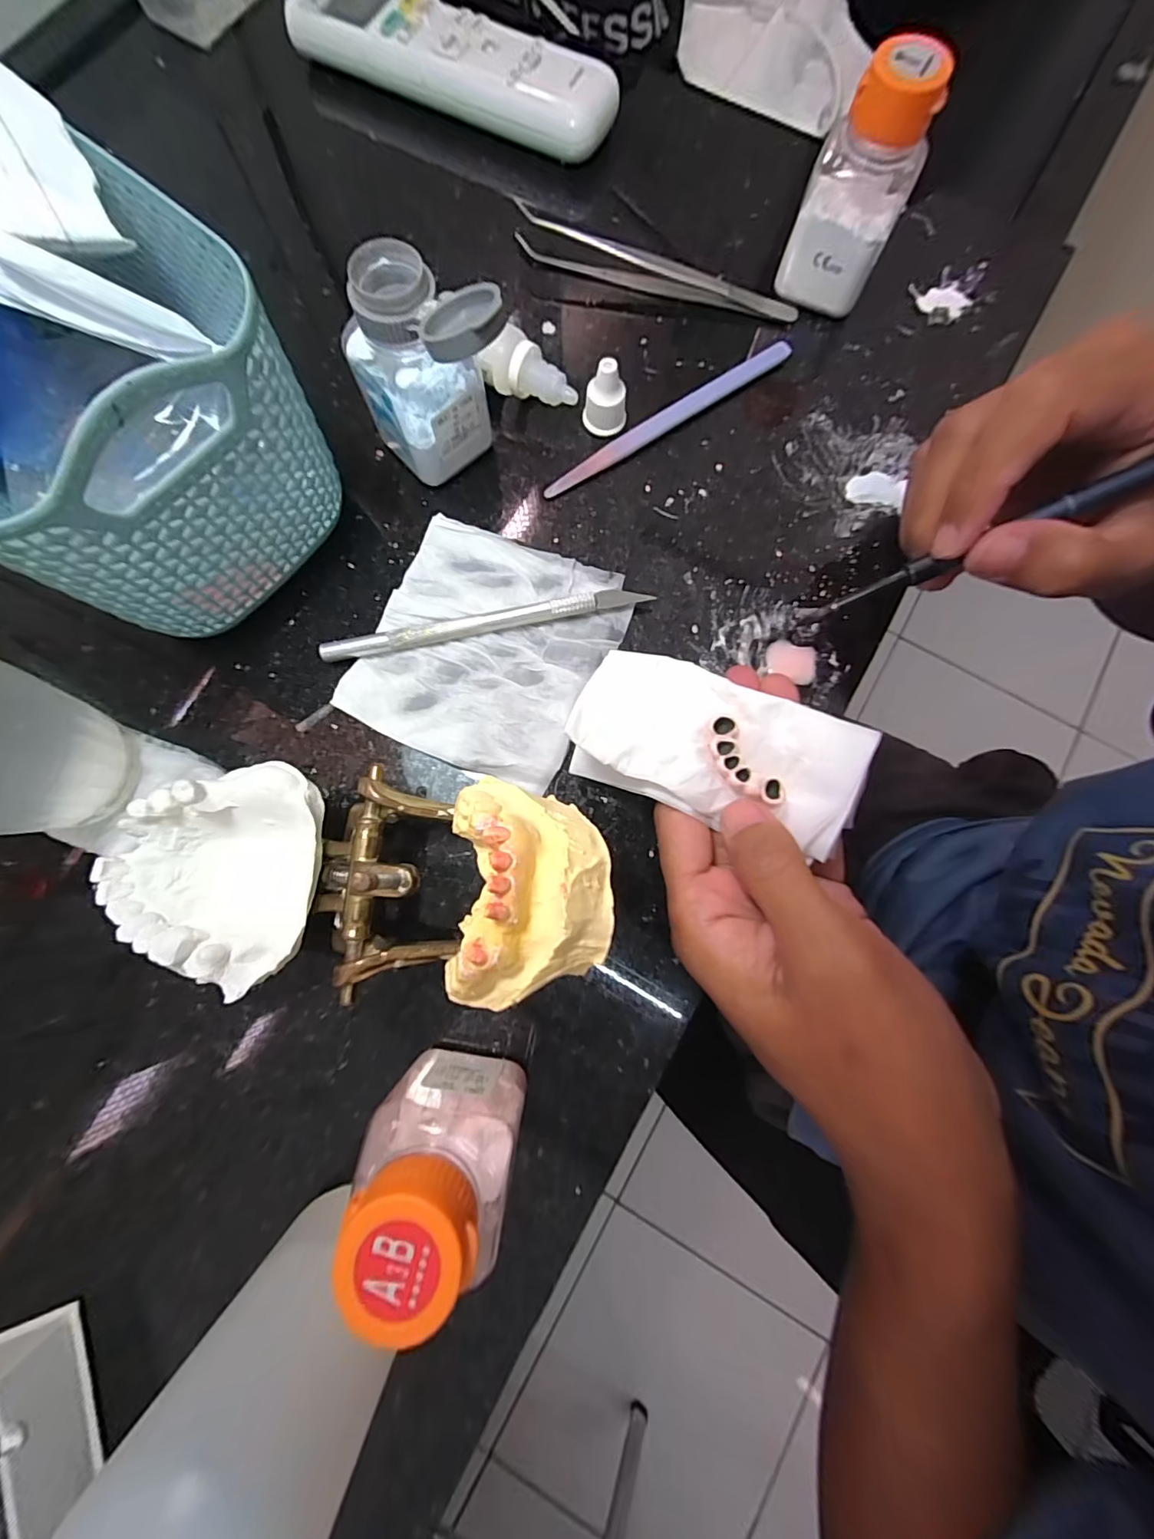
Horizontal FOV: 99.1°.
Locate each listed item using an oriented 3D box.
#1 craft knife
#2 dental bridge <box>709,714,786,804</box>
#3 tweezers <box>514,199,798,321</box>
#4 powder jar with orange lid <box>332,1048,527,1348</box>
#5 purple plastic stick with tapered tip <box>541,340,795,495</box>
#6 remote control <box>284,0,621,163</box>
[{"bbox_3d":[-0.038,-0.062,0.210,0.136,0.008,0.007,-12,79,-2],"label":"craft knife"},{"bbox_3d":[0.056,-0.002,0.169,0.013,0.007,0.034,-33,79,-6],"label":"dental bridge"},{"bbox_3d":[0.039,-0.247,0.240,0.142,0.019,0.008,15,79,3],"label":"tweezers"},{"bbox_3d":[-0.041,0.111,0.144,0.044,0.073,0.034,6,78,1],"label":"powder jar with orange lid"},{"bbox_3d":[0.044,-0.166,0.232,0.138,0.005,0.012,-35,81,-7],"label":"purple plastic stick with tapered tip"},{"bbox_3d":[-0.065,-0.372,0.261,0.178,0.026,0.040,26,80,5],"label":"remote control"}]

